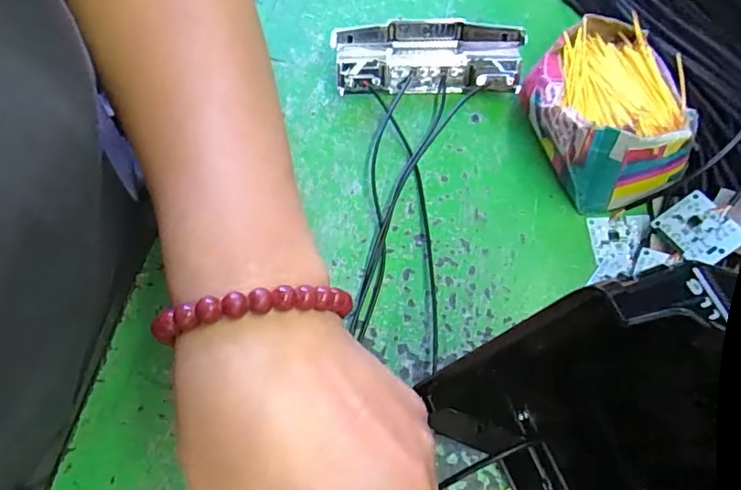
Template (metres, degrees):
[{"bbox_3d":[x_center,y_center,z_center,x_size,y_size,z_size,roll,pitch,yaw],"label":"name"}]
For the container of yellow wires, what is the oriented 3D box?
[{"bbox_3d":[0.119,-0.067,0.265,0.072,0.043,0.095,-18,68,-6],"label":"container of yellow wires"}]

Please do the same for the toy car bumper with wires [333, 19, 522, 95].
[{"bbox_3d":[0.031,-0.100,0.289,0.096,0.022,0.039,-2,67,0],"label":"toy car bumper with wires"}]

